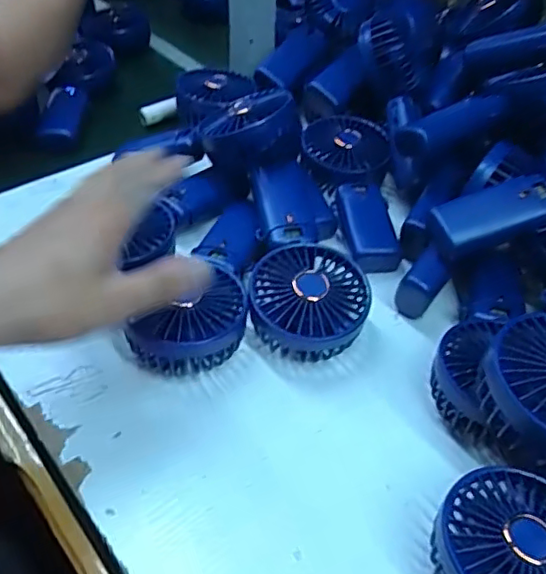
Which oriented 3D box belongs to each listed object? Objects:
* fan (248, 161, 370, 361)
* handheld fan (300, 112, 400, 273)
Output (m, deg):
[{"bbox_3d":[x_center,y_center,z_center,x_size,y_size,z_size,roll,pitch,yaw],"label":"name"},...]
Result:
[{"bbox_3d":[0.022,-0.023,0.467,0.081,0.061,0.172,-2,45,-5],"label":"fan"},{"bbox_3d":[0.068,-0.092,0.550,0.079,0.045,0.185,2,45,-1],"label":"handheld fan"}]

